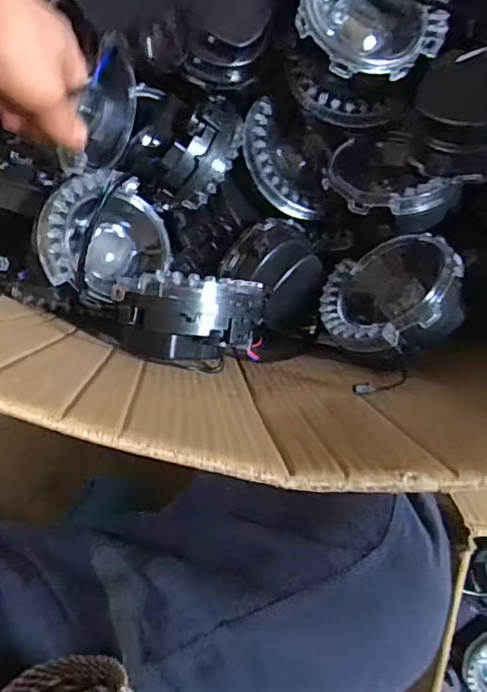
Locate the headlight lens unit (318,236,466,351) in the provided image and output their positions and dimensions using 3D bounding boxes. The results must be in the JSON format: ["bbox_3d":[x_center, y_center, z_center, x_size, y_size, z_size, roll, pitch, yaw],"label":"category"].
[{"bbox_3d":[0.125,-0.037,0.469,0.115,0.118,0.054,-32,128,9],"label":"headlight lens unit"}]

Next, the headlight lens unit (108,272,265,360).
[{"bbox_3d":[-0.044,-0.022,0.429,0.103,0.087,0.063,6,95,-7],"label":"headlight lens unit"}]

